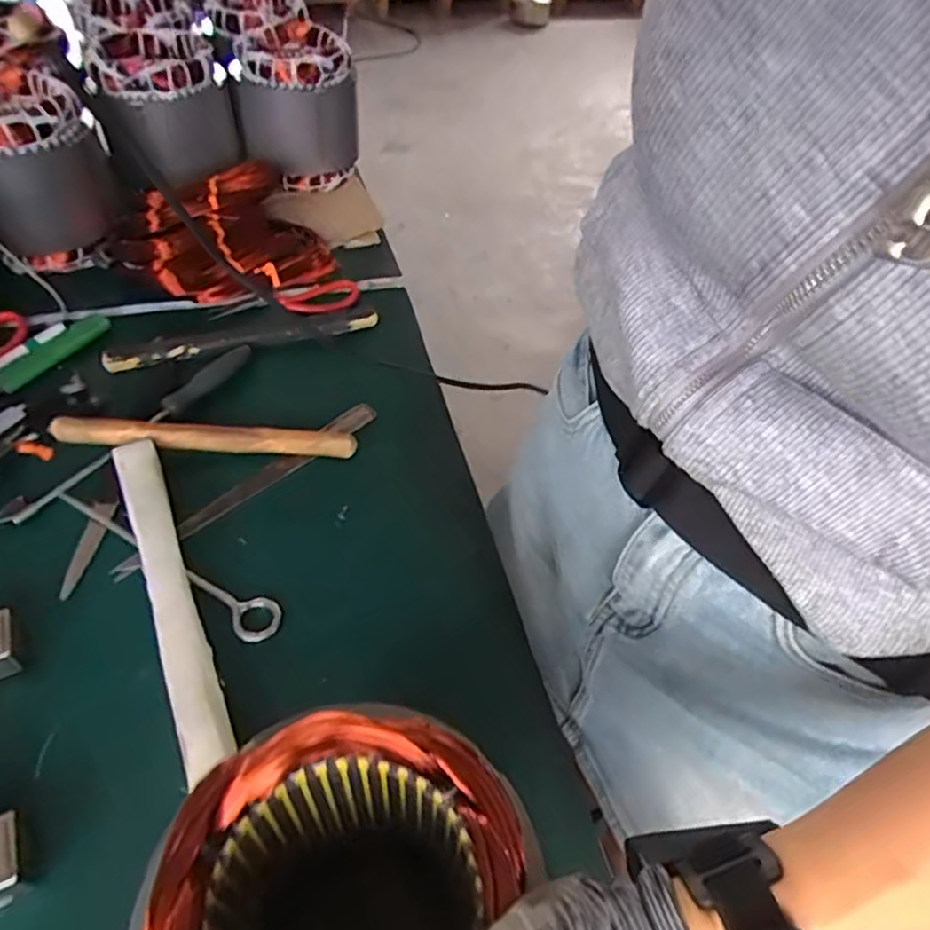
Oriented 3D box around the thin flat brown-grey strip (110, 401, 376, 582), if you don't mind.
[{"bbox_3d":[-0.175,0.014,0.564,0.025,0.009,0.255,35,57,23],"label":"thin flat brown-grey strip"}]

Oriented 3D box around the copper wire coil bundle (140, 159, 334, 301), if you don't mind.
[{"bbox_3d":[-0.260,-0.264,0.746,0.194,0.072,0.166,-16,56,-17],"label":"copper wire coil bundle"}]

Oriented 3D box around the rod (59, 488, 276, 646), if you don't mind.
[{"bbox_3d":[-0.229,0.069,0.514,0.216,0.013,0.035,29,55,20],"label":"rod"}]

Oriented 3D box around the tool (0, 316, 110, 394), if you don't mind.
[{"bbox_3d":[-0.414,-0.096,0.623,0.024,0.018,0.170,22,51,19],"label":"tool"}]

